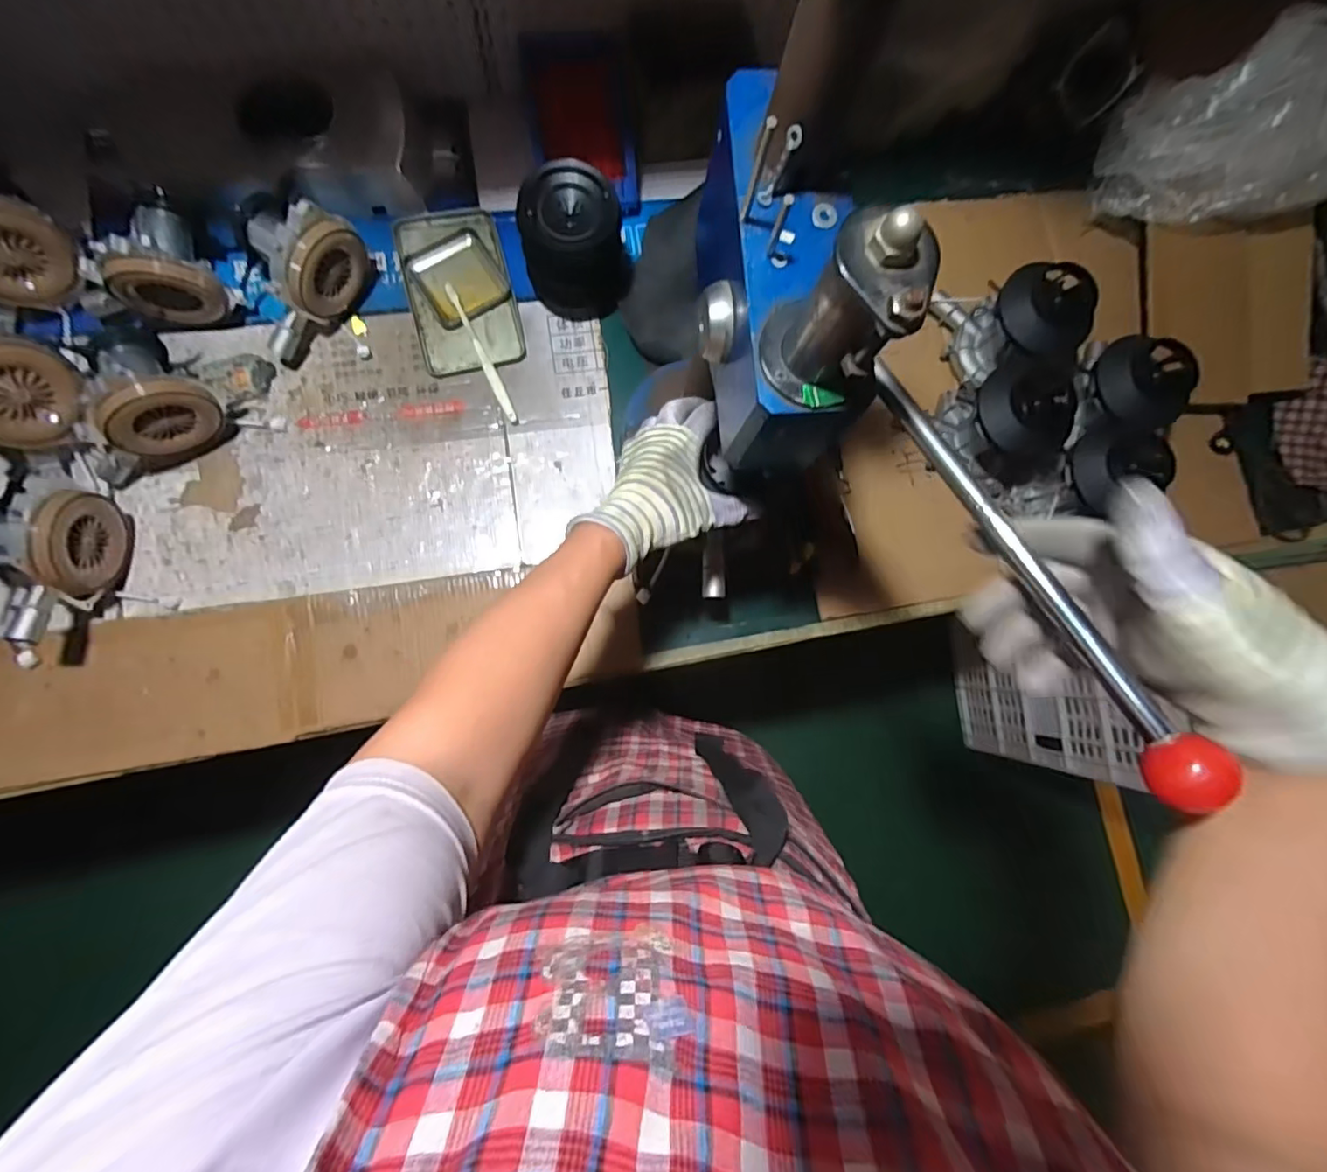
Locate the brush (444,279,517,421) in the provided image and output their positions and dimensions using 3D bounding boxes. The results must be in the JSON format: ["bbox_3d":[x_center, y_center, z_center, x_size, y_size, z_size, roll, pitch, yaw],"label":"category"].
[{"bbox_3d":[-0.210,-0.268,0.669,0.013,0.022,0.171,-25,87,-8],"label":"brush"}]

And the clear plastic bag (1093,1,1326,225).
[{"bbox_3d":[0.673,-0.527,0.662,0.255,0.148,0.140,7,81,-6],"label":"clear plastic bag"}]

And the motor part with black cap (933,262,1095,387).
[{"bbox_3d":[0.411,-0.320,0.698,0.098,0.142,0.140,-24,85,-9],"label":"motor part with black cap"}]

